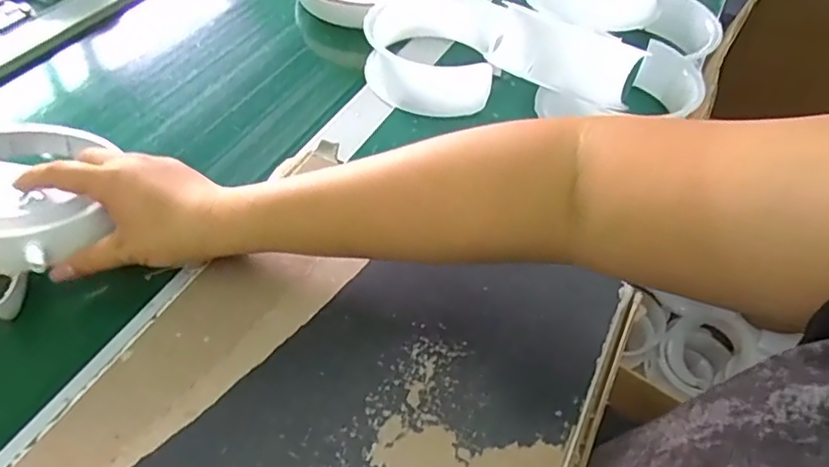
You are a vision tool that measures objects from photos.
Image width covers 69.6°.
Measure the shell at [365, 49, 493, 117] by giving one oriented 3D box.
[{"bbox_3d":[0.008,-0.142,0.560,0.122,0.055,0.031,17,49,9],"label":"shell"}]

